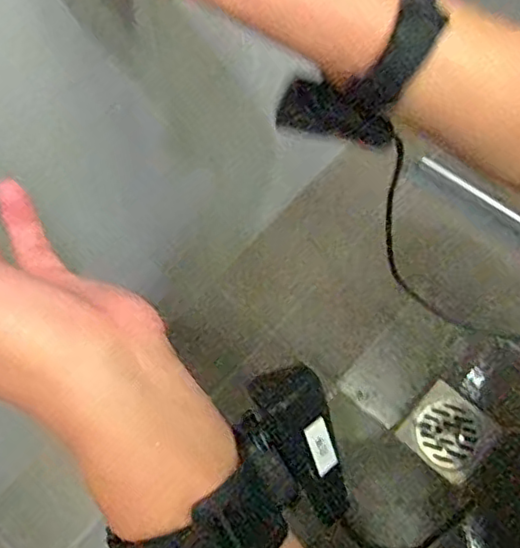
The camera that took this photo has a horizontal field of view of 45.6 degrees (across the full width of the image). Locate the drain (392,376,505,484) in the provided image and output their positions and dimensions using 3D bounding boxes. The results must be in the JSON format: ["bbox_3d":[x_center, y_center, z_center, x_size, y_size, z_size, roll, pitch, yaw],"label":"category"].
[{"bbox_3d":[0.240,0.199,0.786,0.100,0.013,0.095,41,69,15],"label":"drain"}]

